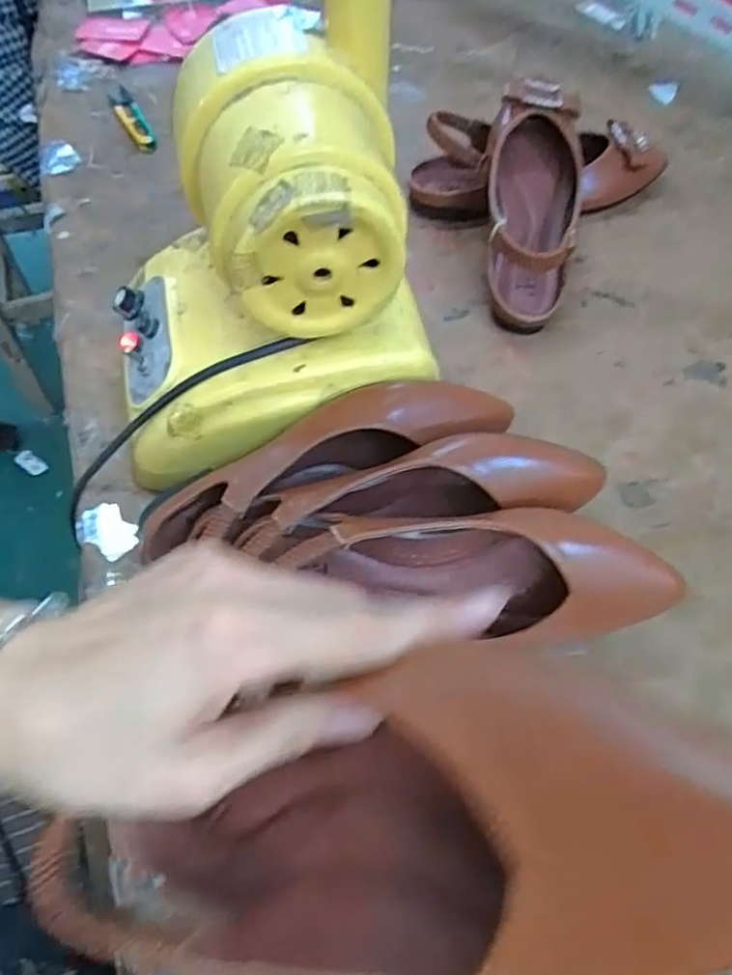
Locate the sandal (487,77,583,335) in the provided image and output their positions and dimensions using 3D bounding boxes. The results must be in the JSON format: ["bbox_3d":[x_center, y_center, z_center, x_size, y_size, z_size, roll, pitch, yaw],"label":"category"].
[{"bbox_3d":[0.134,-0.225,0.511,0.073,0.060,0.202,7,75,4],"label":"sandal"}]

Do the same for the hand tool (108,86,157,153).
[{"bbox_3d":[-0.235,-0.372,0.651,0.023,0.012,0.089,-27,75,-15],"label":"hand tool"}]

